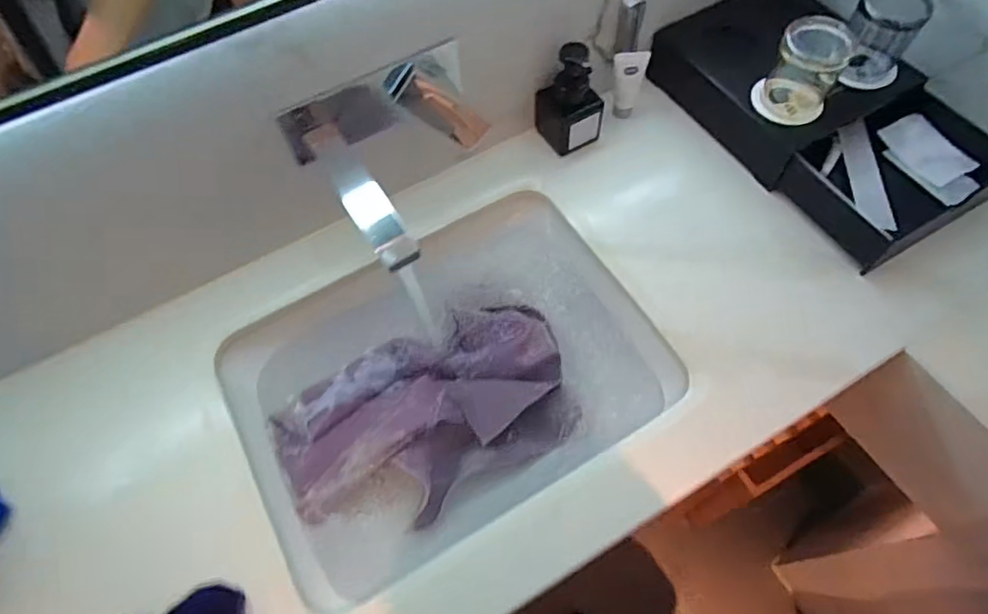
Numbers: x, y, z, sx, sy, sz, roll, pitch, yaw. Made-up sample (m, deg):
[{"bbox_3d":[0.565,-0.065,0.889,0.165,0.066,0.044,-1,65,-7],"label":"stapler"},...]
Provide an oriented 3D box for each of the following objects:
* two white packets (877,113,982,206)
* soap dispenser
[{"bbox_3d":[0.550,-0.188,0.715,0.065,0.014,0.133,-20,63,-8],"label":"two white packets"},{"bbox_3d":[0.101,-0.272,0.742,0.080,0.146,0.065,-27,64,-11],"label":"soap dispenser"}]

